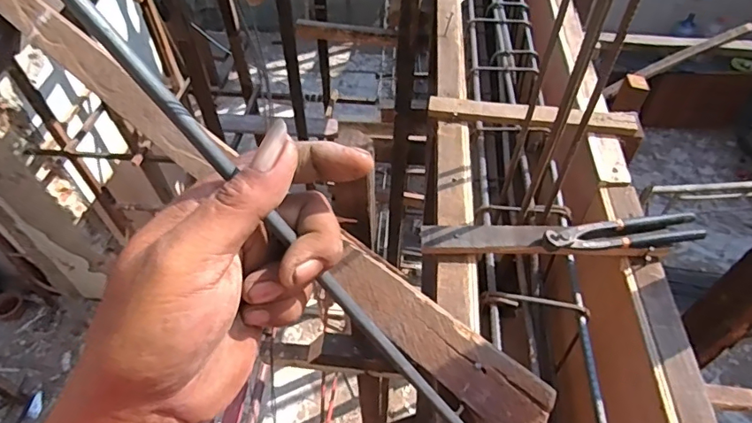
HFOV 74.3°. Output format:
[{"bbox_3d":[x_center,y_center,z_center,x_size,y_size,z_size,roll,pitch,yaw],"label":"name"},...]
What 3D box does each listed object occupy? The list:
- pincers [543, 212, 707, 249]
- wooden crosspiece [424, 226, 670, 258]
[{"bbox_3d":[0.328,0.028,0.663,0.202,0.023,0.047,-3,51,-1],"label":"pincers"},{"bbox_3d":[0.224,0.040,0.672,0.320,0.022,0.044,2,51,3],"label":"wooden crosspiece"}]

